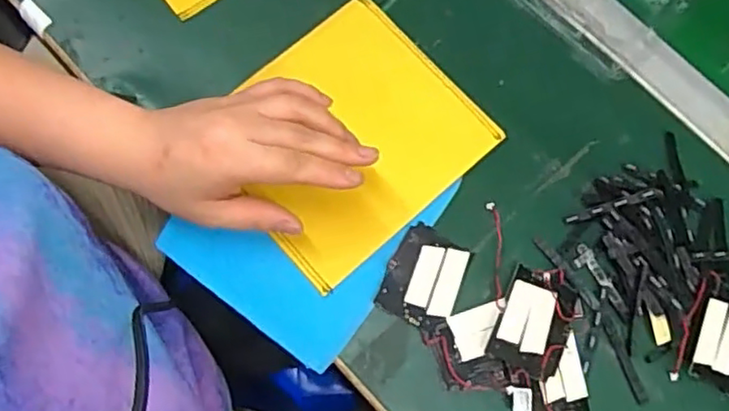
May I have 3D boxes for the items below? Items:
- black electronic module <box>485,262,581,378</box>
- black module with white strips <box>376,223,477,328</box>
[{"bbox_3d":[0.112,0.075,0.424,0.046,0.006,0.068,24,75,6],"label":"black electronic module"},{"bbox_3d":[0.041,0.047,0.432,0.050,0.004,0.062,22,74,5],"label":"black module with white strips"}]

